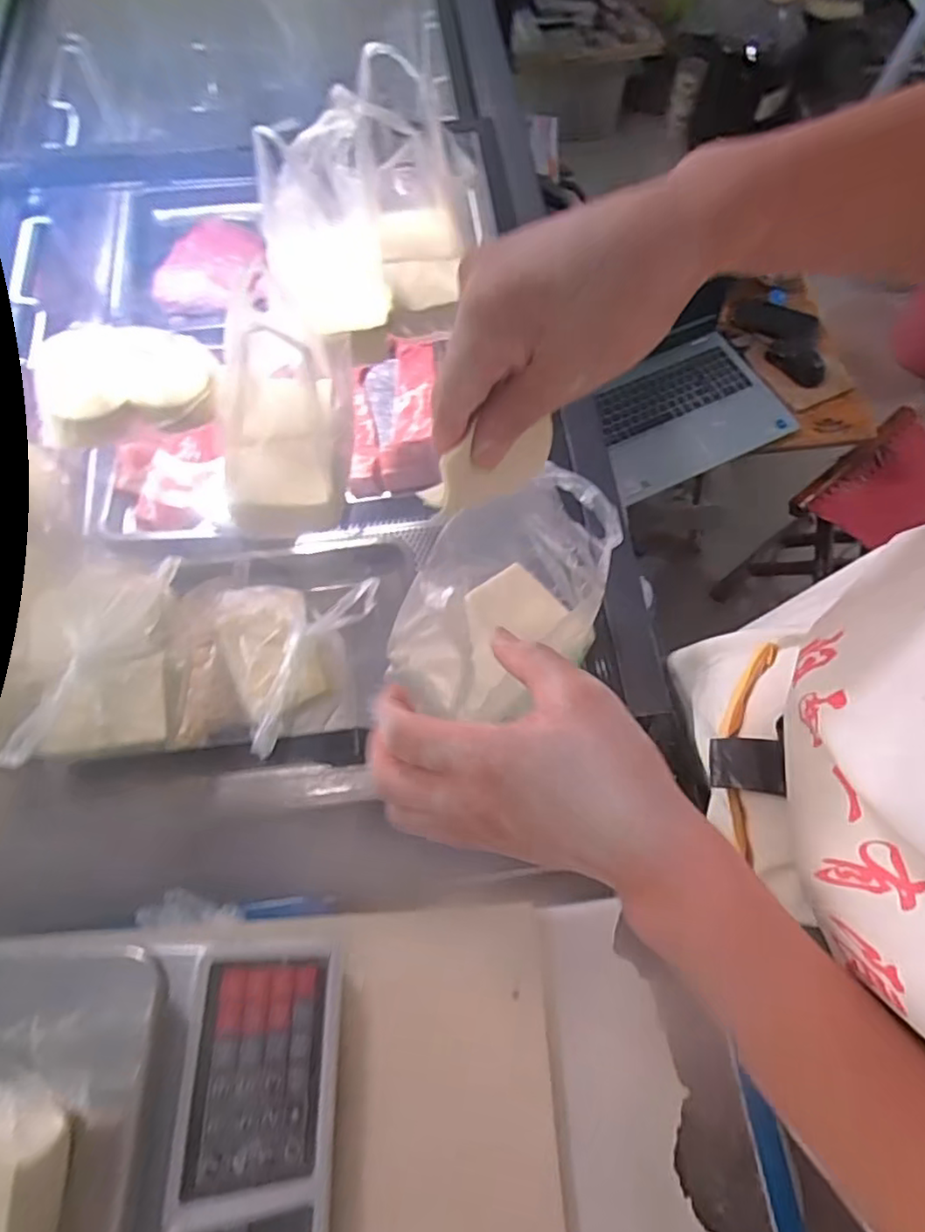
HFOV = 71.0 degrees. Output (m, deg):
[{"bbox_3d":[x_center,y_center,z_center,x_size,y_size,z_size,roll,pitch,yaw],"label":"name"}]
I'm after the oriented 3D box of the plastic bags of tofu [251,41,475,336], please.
[{"bbox_3d":[-0.101,-0.436,0.680,0.204,0.211,0.152,-7,67,-3],"label":"plastic bags of tofu"}]

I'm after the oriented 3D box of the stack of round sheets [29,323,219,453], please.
[{"bbox_3d":[-0.342,-0.231,0.649,0.176,0.119,0.045,-16,68,-7],"label":"stack of round sheets"}]

